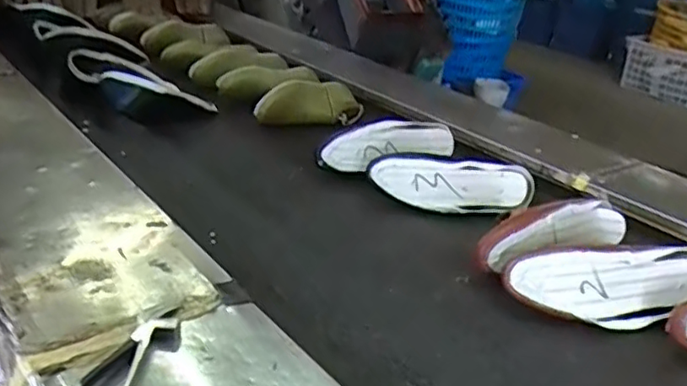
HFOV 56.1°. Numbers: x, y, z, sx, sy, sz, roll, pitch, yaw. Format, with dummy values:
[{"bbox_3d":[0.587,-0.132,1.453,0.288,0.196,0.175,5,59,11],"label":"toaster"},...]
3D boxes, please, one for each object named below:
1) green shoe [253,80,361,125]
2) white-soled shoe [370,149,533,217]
[{"bbox_3d":[-0.062,-0.185,1.313,0.254,0.078,0.085,-18,33,-41],"label":"green shoe"},{"bbox_3d":[0.172,-0.019,1.060,0.252,0.081,0.081,4,24,-1],"label":"white-soled shoe"}]

